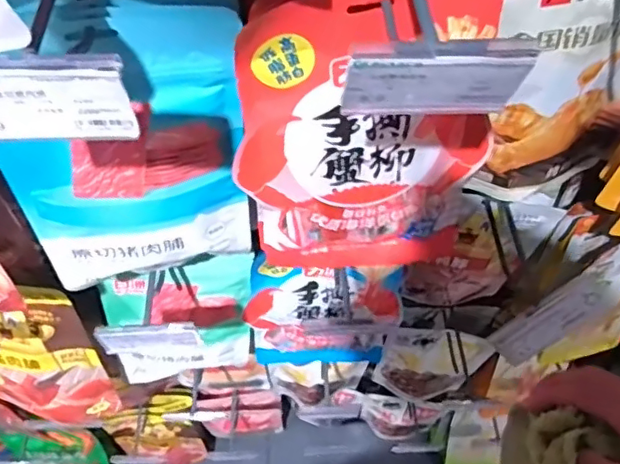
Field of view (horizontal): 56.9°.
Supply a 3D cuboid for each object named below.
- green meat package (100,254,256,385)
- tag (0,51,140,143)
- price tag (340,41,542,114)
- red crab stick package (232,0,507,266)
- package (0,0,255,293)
[{"bbox_3d":[-0.150,0.110,0.672,0.158,0.224,0.018,-2,46,-10],"label":"green meat package"},{"bbox_3d":[-0.120,-0.057,0.249,0.081,0.044,0.009,-3,60,-2],"label":"tag"},{"bbox_3d":[0.056,-0.067,0.257,0.078,0.045,0.009,-2,60,-1],"label":"price tag"},{"bbox_3d":[0.041,-0.070,0.433,0.184,0.275,0.043,-5,47,-8],"label":"red crab stick package"},{"bbox_3d":[-0.128,-0.055,0.414,0.158,0.249,0.038,-12,49,-12],"label":"package"}]

